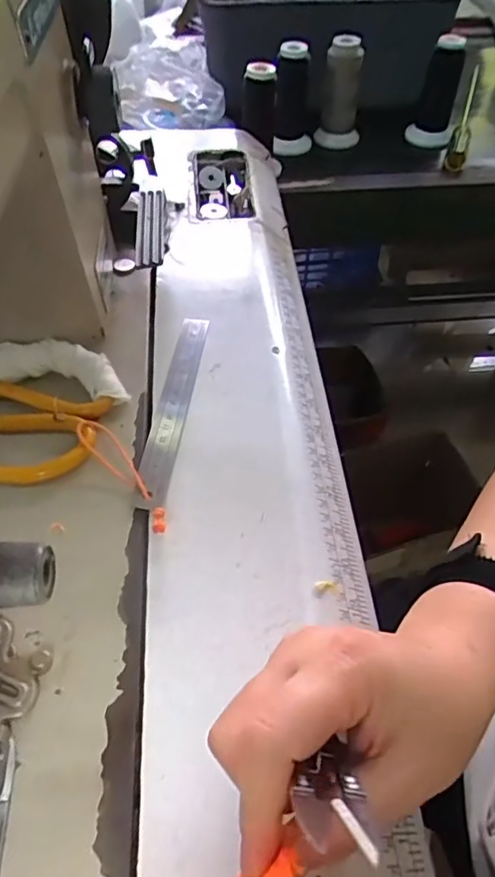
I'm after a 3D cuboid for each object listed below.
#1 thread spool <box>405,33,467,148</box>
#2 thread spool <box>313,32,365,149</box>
[{"bbox_3d":[0.256,-0.462,0.761,0.057,0.122,0.054,14,52,11],"label":"thread spool"},{"bbox_3d":[0.126,-0.462,0.760,0.055,0.123,0.056,6,51,5],"label":"thread spool"}]

